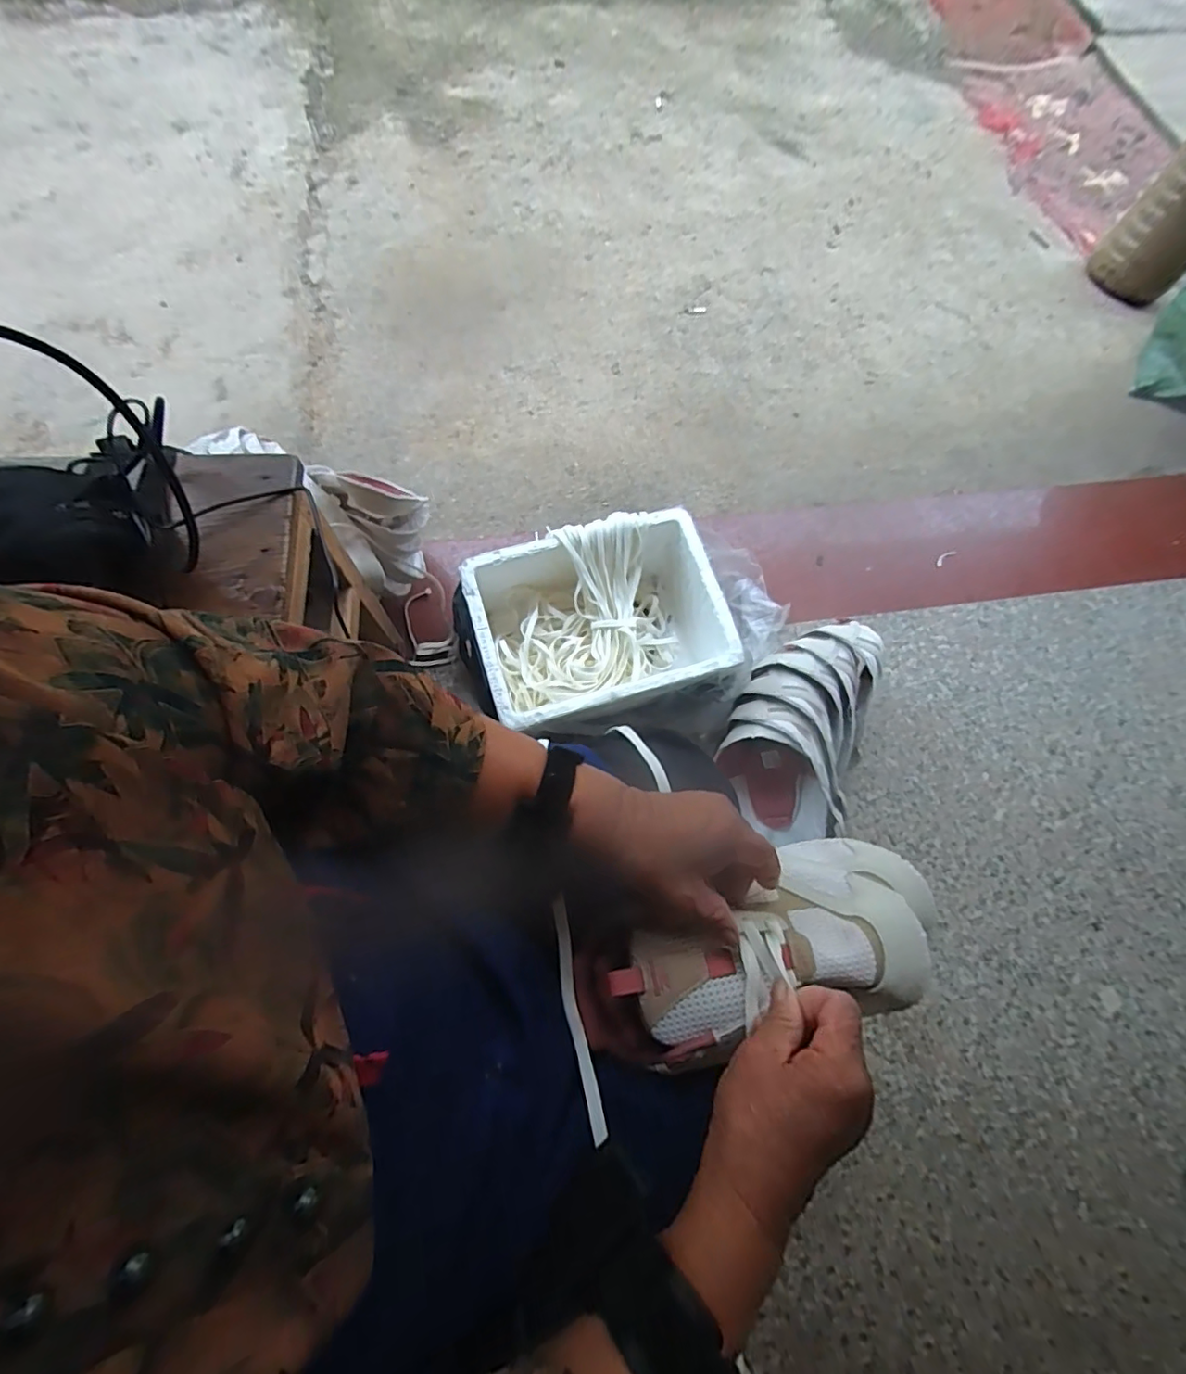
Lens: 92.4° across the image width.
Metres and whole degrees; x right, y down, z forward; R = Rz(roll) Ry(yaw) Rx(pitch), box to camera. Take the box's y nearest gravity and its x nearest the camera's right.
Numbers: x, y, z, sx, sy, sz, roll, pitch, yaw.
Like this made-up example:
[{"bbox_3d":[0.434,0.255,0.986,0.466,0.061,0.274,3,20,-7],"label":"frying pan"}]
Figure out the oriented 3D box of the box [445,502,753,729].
[{"bbox_3d":[0.000,-0.082,0.844,0.352,0.157,0.262,-17,75,-8],"label":"box"}]

